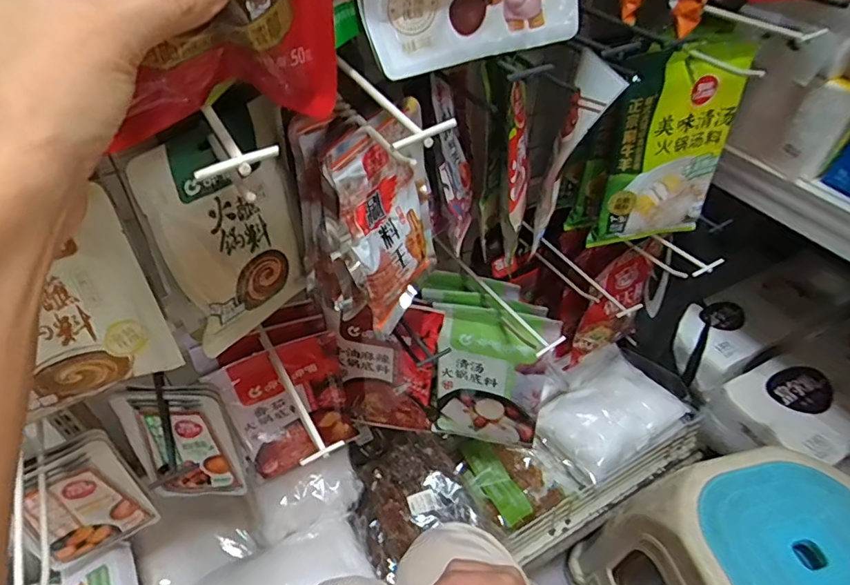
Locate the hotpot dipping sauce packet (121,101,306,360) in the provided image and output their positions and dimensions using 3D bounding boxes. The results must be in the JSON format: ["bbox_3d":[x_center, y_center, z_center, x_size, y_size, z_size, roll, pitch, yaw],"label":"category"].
[{"bbox_3d":[-0.145,-0.046,0.396,0.028,0.171,0.115,27,49,24],"label":"hotpot dipping sauce packet"}]

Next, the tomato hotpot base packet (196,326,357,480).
[{"bbox_3d":[-0.173,0.148,0.658,0.149,0.207,0.046,-18,47,-19],"label":"tomato hotpot base packet"}]

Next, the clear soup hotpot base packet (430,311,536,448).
[{"bbox_3d":[0.081,0.122,0.675,0.131,0.214,0.014,10,34,14],"label":"clear soup hotpot base packet"}]

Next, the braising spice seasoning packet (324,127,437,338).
[{"bbox_3d":[-0.028,-0.059,0.429,0.016,0.162,0.107,10,43,32],"label":"braising spice seasoning packet"}]

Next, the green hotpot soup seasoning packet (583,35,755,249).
[{"bbox_3d":[0.273,-0.145,0.559,0.141,0.230,0.038,-7,48,-6],"label":"green hotpot soup seasoning packet"}]

